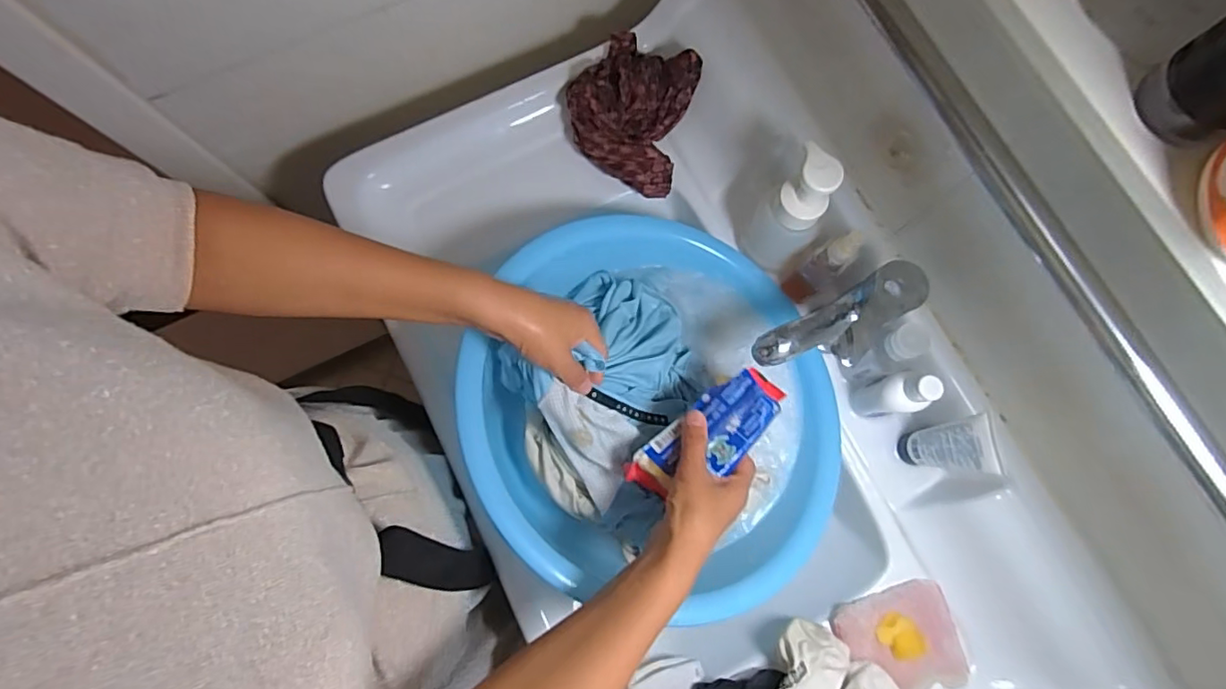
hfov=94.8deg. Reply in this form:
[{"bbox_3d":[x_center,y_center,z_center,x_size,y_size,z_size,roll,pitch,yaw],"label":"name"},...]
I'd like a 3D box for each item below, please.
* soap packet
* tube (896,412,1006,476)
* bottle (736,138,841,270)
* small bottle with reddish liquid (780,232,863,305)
[{"bbox_3d":[0.082,0.079,0.491,0.150,0.019,0.061,-30,80,-4],"label":"soap packet"},{"bbox_3d":[0.303,0.094,0.517,0.025,0.112,0.047,-4,78,-2],"label":"tube"},{"bbox_3d":[0.167,-0.122,0.533,0.045,0.145,0.056,-44,82,-9],"label":"bottle"},{"bbox_3d":[0.202,-0.072,0.543,0.031,0.115,0.033,-32,80,-7],"label":"small bottle with reddish liquid"}]

